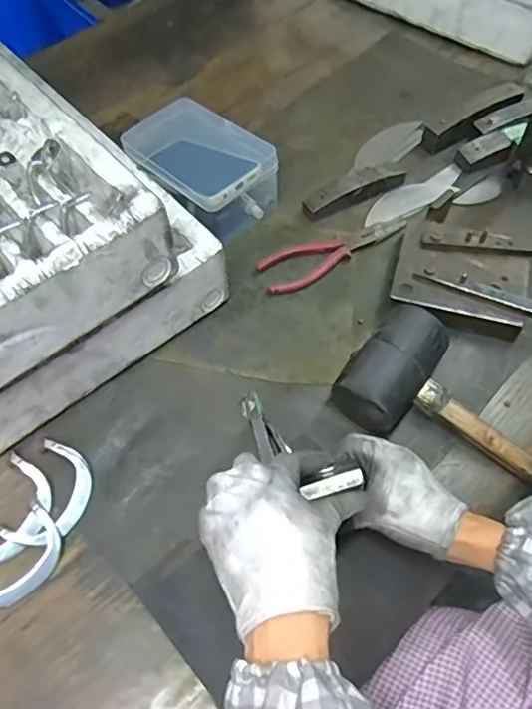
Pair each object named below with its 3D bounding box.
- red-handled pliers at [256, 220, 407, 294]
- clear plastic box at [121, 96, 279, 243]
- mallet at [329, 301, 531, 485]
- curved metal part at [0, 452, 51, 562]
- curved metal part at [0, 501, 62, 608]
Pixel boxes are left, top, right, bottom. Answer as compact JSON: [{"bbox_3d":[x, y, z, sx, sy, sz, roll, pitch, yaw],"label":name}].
[{"bbox_3d":[0.083,-0.118,0.657,0.183,0.011,0.048,-22,60,-11],"label":"red-handled pliers"},{"bbox_3d":[-0.083,-0.225,0.691,0.116,0.078,0.185,-41,65,-21],"label":"clear plastic box"},{"bbox_3d":[0.182,0.053,0.518,0.223,0.075,0.116,29,63,18],"label":"mallet"},{"bbox_3d":[-0.230,0.144,0.506,0.067,0.018,0.092,25,62,16],"label":"curved metal part"},{"bbox_3d":[-0.217,0.178,0.483,0.090,0.016,0.056,-40,65,-21],"label":"curved metal part"}]

